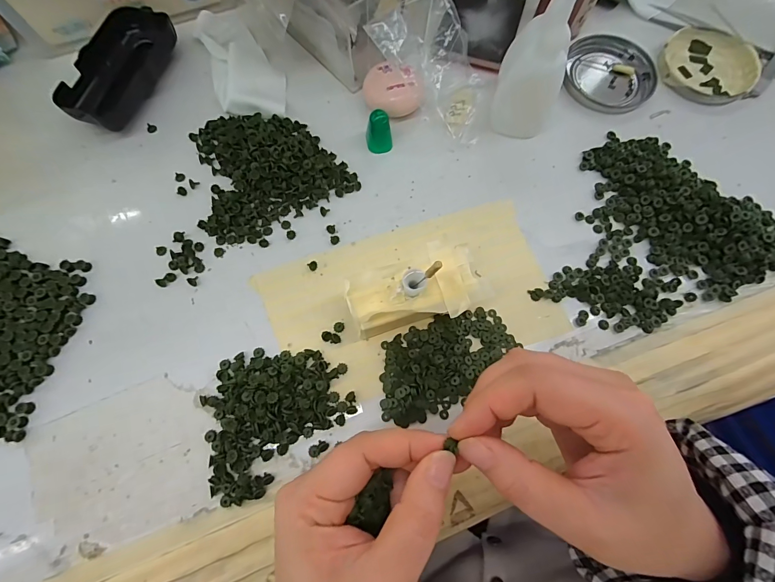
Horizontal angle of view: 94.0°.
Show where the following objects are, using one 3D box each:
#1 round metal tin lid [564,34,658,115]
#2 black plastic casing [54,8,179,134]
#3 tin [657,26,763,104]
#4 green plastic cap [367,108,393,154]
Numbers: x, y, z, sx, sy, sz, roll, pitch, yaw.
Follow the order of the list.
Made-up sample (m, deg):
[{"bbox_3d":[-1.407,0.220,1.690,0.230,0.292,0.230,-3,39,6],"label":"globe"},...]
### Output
[{"bbox_3d":[0.195,-0.193,0.319,0.076,0.009,0.079,0,73,-1],"label":"round metal tin lid"},{"bbox_3d":[-0.215,-0.178,0.293,0.053,0.024,0.109,16,74,3],"label":"black plastic casing"},{"bbox_3d":[0.285,-0.202,0.321,0.082,0.009,0.073,20,74,4],"label":"tin"},{"bbox_3d":[-0.006,-0.123,0.281,0.019,0.028,0.017,0,73,-2],"label":"green plastic cap"}]

